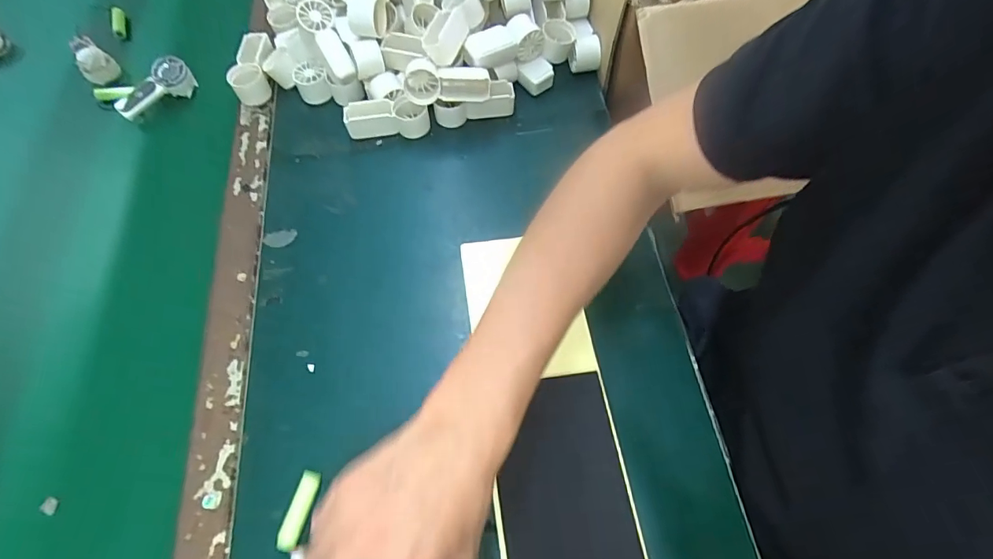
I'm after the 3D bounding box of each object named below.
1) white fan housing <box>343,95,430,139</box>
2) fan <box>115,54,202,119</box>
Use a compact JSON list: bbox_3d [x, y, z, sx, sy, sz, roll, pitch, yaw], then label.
[{"bbox_3d":[-0.120,-0.179,0.537,0.090,0.041,0.030,-4,63,1],"label":"white fan housing"},{"bbox_3d":[-0.414,-0.227,0.588,0.093,0.052,0.033,-40,68,-16],"label":"fan"}]

